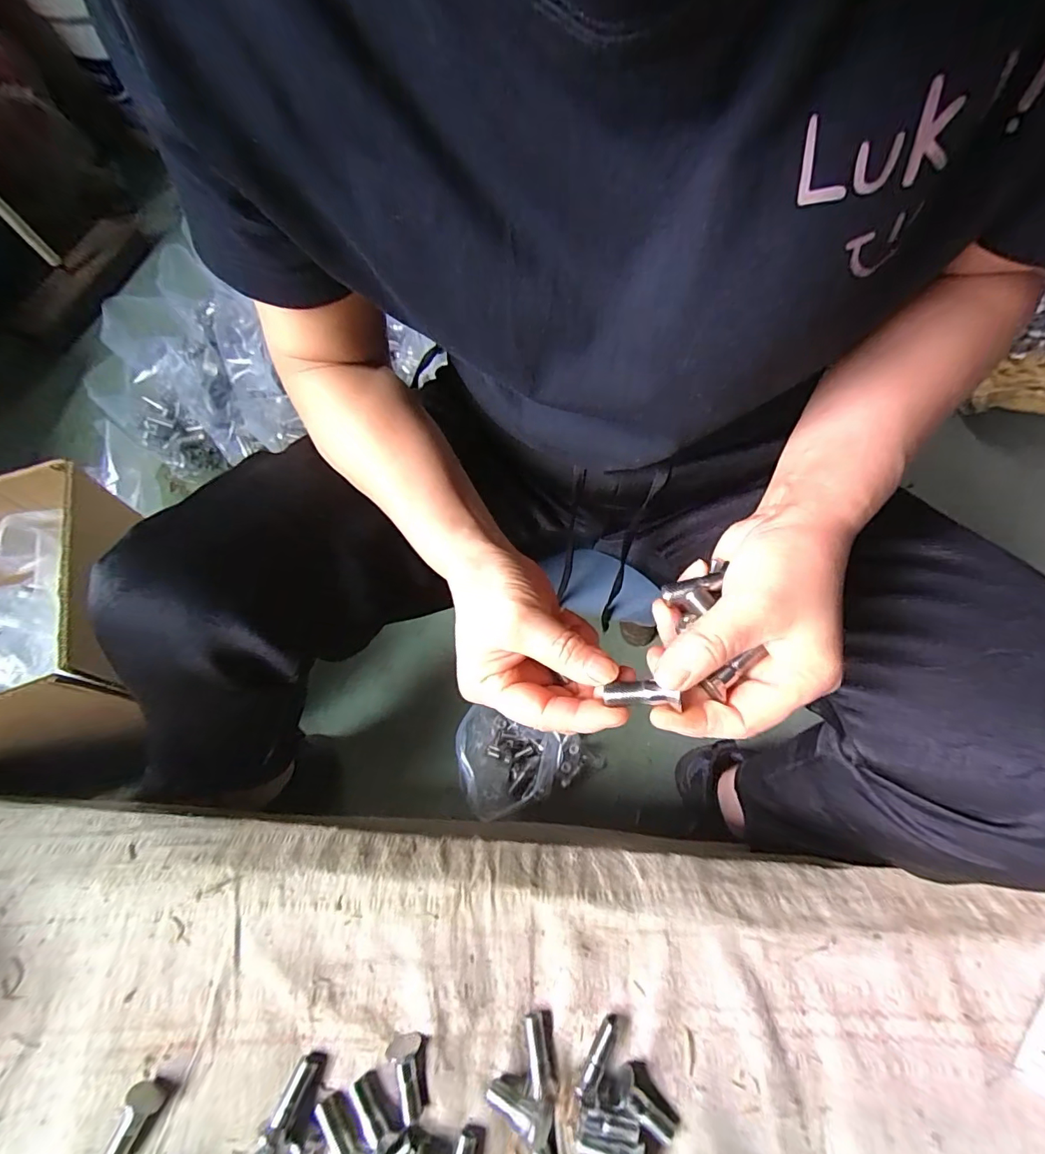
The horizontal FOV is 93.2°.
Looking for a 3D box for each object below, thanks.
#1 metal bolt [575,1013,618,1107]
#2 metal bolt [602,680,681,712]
[{"bbox_3d":[0.044,0.273,0.281,0.011,0.009,0.040,29,72,13],"label":"metal bolt"},{"bbox_3d":[0.054,0.053,0.227,0.035,0.012,0.010,0,67,24],"label":"metal bolt"}]

